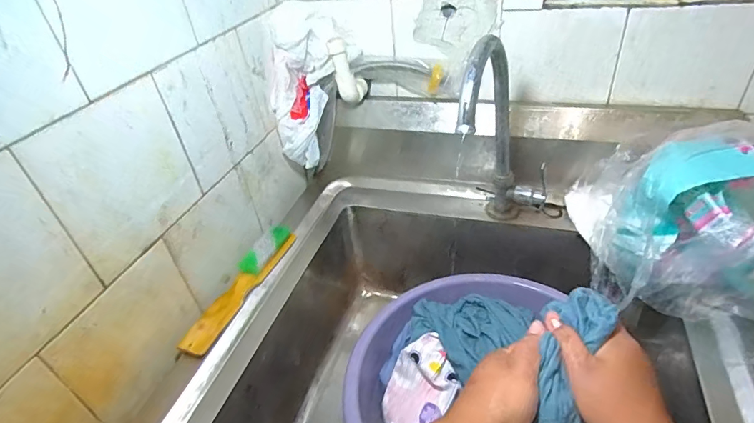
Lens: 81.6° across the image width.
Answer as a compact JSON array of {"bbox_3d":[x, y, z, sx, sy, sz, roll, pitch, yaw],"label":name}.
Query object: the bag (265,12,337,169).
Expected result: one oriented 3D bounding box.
[{"bbox_3d":[-0.110,-0.175,0.636,0.067,0.221,0.074,10,17,22],"label":"bag"}]

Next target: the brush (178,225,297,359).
[{"bbox_3d":[-0.170,0.091,0.544,0.034,0.032,0.199,9,40,22],"label":"brush"}]

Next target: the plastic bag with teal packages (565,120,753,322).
[{"bbox_3d":[0.380,0.014,0.480,0.299,0.173,0.175,9,40,22],"label":"plastic bag with teal packages"}]

